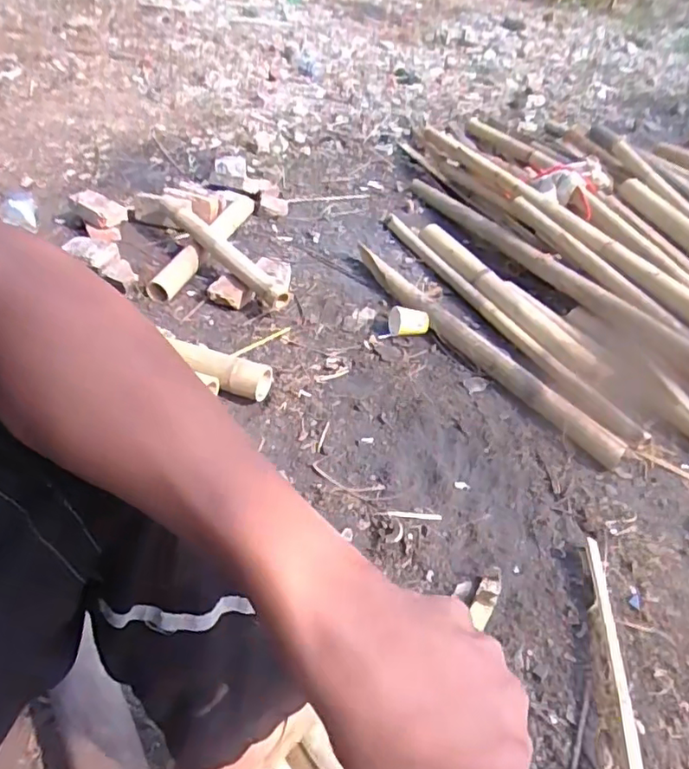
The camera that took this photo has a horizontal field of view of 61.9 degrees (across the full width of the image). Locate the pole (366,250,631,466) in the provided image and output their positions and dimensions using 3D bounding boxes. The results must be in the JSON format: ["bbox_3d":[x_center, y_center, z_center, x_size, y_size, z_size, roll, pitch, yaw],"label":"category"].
[{"bbox_3d":[0.268,-0.110,1.317,0.061,0.050,0.856,-22,48,-27],"label":"pole"}]

